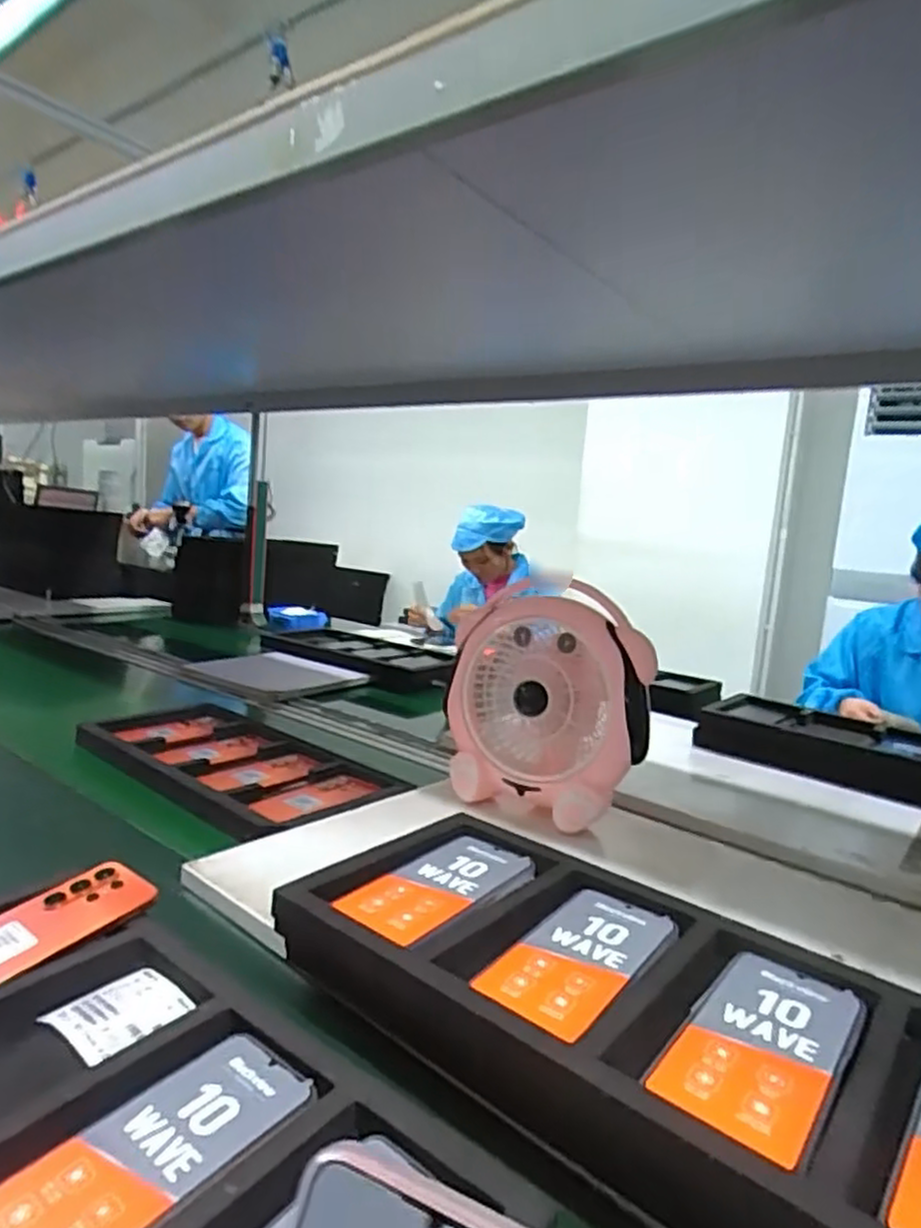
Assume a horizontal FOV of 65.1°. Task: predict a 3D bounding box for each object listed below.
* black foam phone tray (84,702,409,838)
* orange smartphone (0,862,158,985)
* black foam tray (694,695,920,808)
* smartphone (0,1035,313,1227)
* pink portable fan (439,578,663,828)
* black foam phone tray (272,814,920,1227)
[{"bbox_3d":[-0.319,0.204,0.993,0.493,0.034,0.240,11,9,38],"label":"black foam phone tray"},{"bbox_3d":[-0.327,0.240,0.543,0.079,0.007,0.170,18,25,33],"label":"orange smartphone"},{"bbox_3d":[0.633,0.216,1.121,0.478,0.048,0.225,11,10,39],"label":"black foam tray"},{"bbox_3d":[-0.164,0.282,0.370,0.075,0.012,0.170,11,9,38],"label":"smartphone"},{"bbox_3d":[0.097,0.116,0.860,0.242,0.278,0.081,9,9,29],"label":"pink portable fan"},{"bbox_3d":[0.119,0.261,0.453,0.487,0.083,0.238,10,12,38],"label":"black foam phone tray"}]

